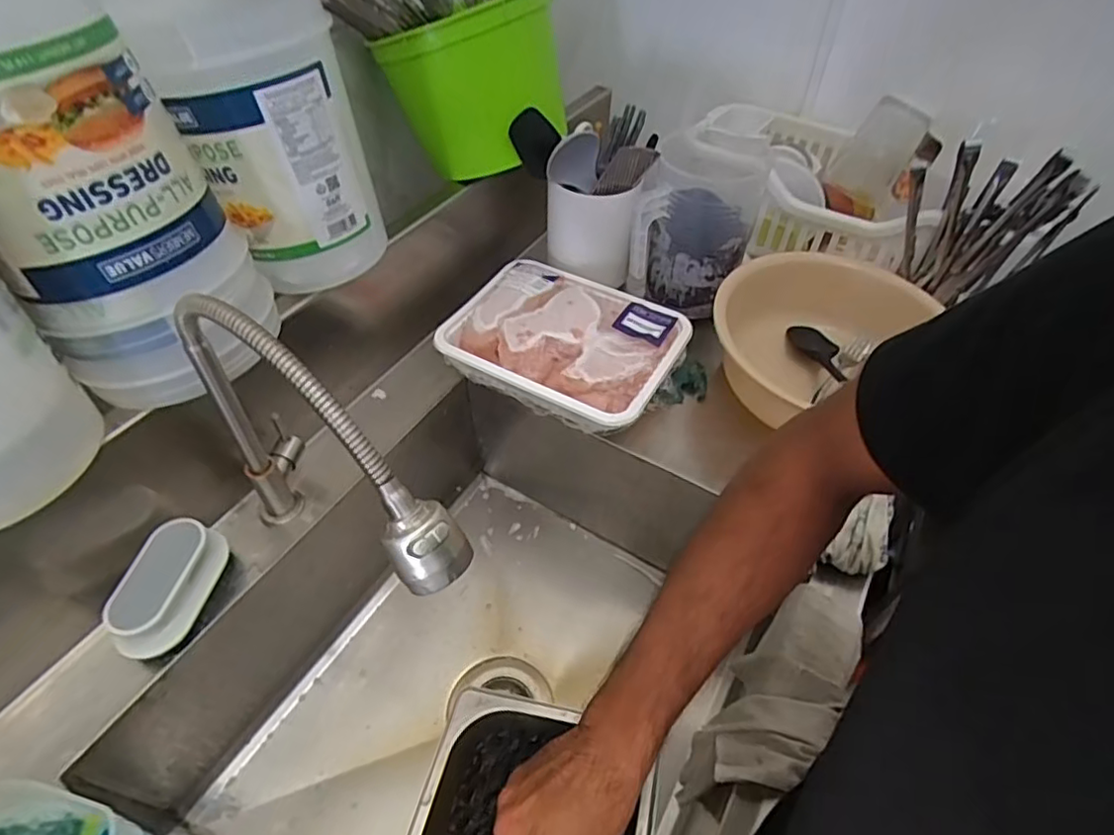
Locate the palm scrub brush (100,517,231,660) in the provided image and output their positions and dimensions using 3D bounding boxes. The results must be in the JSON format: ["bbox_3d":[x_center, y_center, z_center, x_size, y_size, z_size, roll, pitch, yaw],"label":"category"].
[{"bbox_3d":[-0.333,0.147,0.528,0.052,0.062,0.109,9,49,5],"label":"palm scrub brush"}]

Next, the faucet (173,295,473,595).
[{"bbox_3d":[-0.173,0.046,0.465,0.270,0.265,0.056,33,55,24],"label":"faucet"}]

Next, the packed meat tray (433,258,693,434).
[{"bbox_3d":[0.008,-0.092,0.729,0.263,0.059,0.193,24,52,18],"label":"packed meat tray"}]

